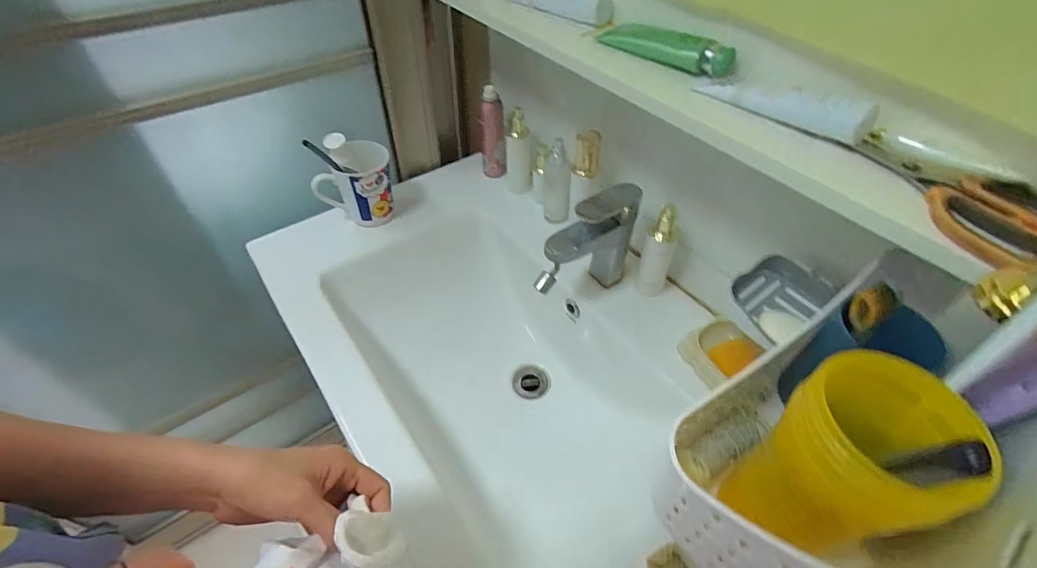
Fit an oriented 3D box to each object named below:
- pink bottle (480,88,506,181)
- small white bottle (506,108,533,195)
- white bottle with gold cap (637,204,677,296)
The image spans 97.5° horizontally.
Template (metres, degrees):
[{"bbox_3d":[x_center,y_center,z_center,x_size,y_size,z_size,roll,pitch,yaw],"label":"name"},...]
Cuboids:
[{"bbox_3d":[-0.044,-0.266,0.823,0.044,0.165,0.044,-3,48,-5],"label":"pink bottle"},{"bbox_3d":[0.002,-0.241,0.819,0.050,0.162,0.049,1,48,-2],"label":"small white bottle"},{"bbox_3d":[0.198,-0.042,0.639,0.042,0.157,0.034,24,51,18],"label":"white bottle with gold cap"}]

